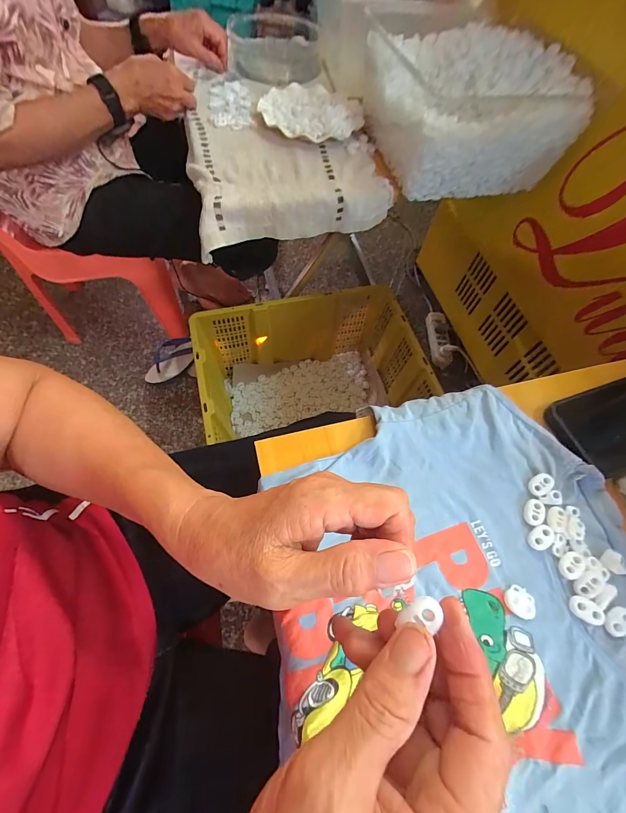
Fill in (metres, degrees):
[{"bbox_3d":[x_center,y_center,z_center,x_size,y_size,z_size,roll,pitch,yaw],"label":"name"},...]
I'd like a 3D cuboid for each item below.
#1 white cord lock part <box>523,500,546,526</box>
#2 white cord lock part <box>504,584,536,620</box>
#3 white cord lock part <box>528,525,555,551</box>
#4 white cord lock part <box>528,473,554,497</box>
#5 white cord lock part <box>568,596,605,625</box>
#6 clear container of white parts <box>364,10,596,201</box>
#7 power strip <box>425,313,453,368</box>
[{"bbox_3d":[0.189,0.090,0.284,0.016,0.004,0.023,35,67,12],"label":"white cord lock part"},{"bbox_3d":[0.158,0.149,0.253,0.021,0.006,0.020,2,65,-4],"label":"white cord lock part"},{"bbox_3d":[0.189,0.109,0.275,0.022,0.006,0.016,-33,71,-18],"label":"white cord lock part"},{"bbox_3d":[0.202,0.069,0.292,0.023,0.004,0.015,-43,68,-2],"label":"white cord lock part"},{"bbox_3d":[0.207,0.154,0.251,0.022,0.006,0.014,28,66,9],"label":"white cord lock part"},{"bbox_3d":[0.250,-0.536,0.583,0.277,0.128,0.361,-8,66,-8],"label":"clear container of white parts"},{"bbox_3d":[0.392,-0.204,1.030,0.057,0.047,0.224,6,64,-2],"label":"power strip"}]

